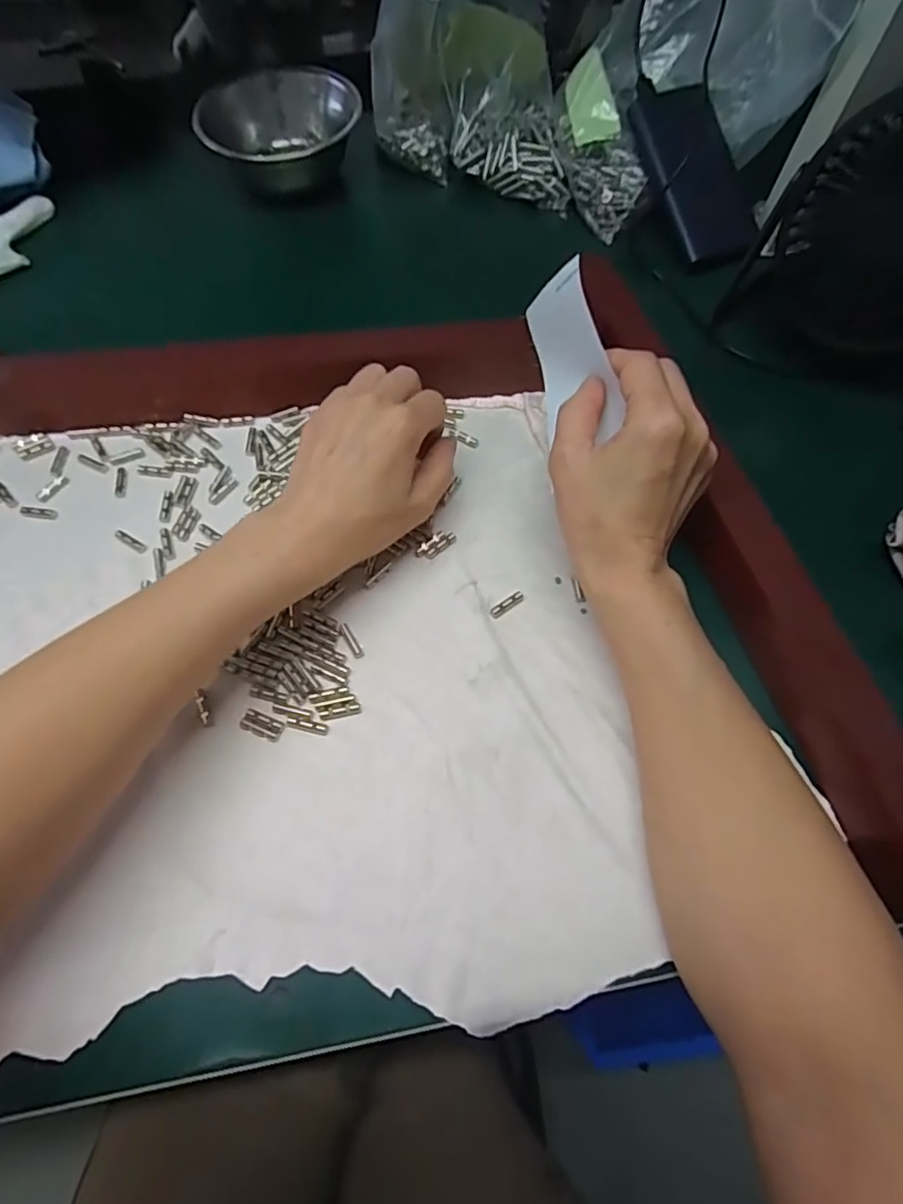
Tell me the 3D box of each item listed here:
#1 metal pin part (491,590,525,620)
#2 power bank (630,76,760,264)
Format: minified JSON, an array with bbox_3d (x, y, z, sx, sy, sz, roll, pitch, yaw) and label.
[{"bbox_3d":[0.031,0.001,0.316,0.022,0.004,0.006,-36,71,-17],"label":"metal pin part"},{"bbox_3d":[0.183,-0.319,0.435,0.063,0.013,0.140,-17,87,-2],"label":"power bank"}]

